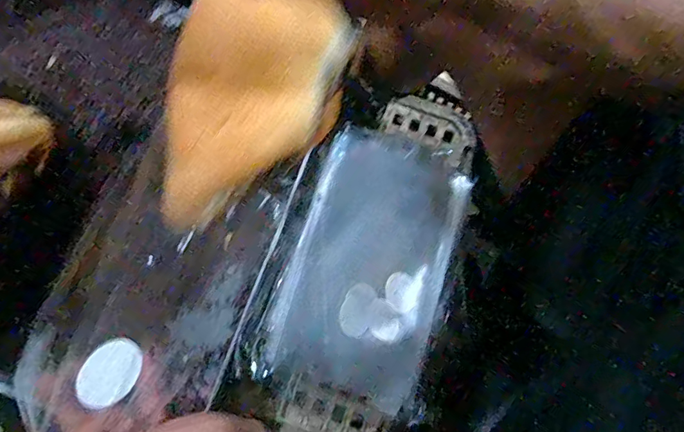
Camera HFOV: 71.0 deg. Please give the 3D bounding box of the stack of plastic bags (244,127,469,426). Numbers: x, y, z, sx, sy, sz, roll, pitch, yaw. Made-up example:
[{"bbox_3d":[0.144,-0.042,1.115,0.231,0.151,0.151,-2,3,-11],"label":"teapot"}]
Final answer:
[{"bbox_3d":[0.027,0.042,0.485,0.158,0.016,0.265,16,76,3],"label":"stack of plastic bags"}]

